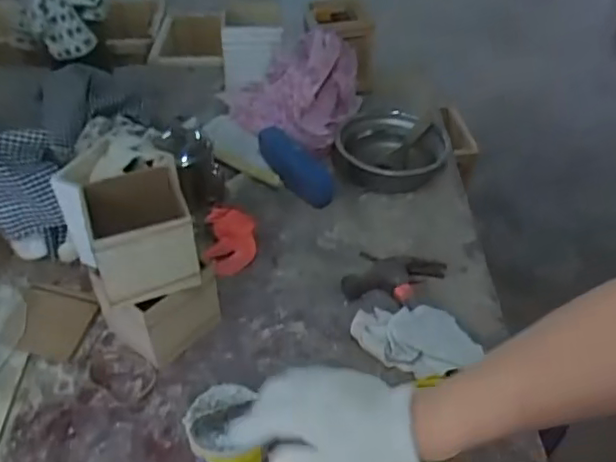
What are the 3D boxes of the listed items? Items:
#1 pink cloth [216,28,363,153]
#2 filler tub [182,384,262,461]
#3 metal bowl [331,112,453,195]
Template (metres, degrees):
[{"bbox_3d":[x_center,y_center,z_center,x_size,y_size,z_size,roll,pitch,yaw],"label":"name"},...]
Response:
[{"bbox_3d":[-0.029,-0.227,0.997,0.231,0.130,0.180,0,43,1],"label":"pink cloth"},{"bbox_3d":[-0.085,0.205,0.614,0.068,0.055,0.082,-8,43,-8],"label":"filler tub"},{"bbox_3d":[0.123,-0.124,0.933,0.160,0.067,0.168,0,43,0],"label":"metal bowl"}]

